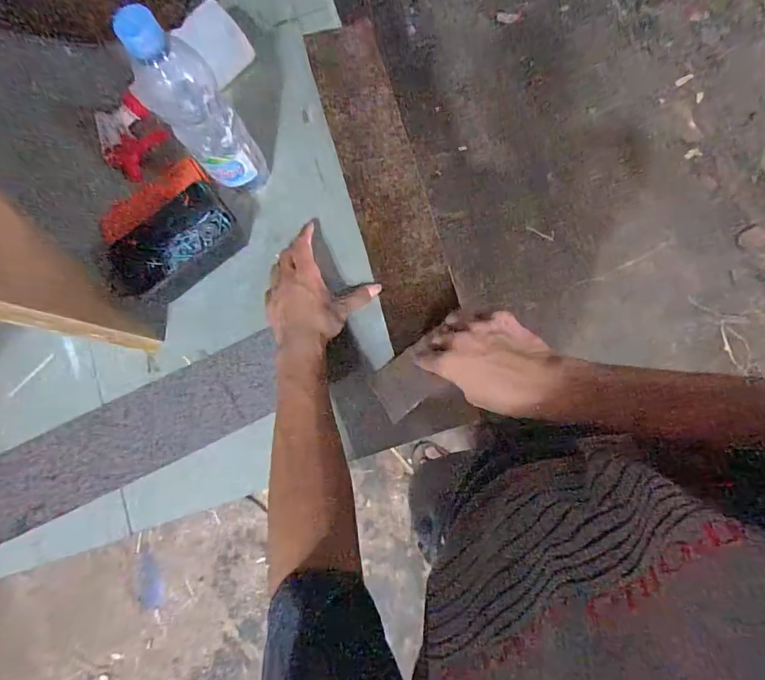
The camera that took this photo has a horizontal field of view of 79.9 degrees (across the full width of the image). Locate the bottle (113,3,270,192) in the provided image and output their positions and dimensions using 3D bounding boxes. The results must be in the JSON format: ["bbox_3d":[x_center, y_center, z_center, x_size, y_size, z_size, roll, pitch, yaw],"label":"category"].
[{"bbox_3d":[-0.179,-0.223,0.466,0.070,0.238,0.053,-36,81,-3],"label":"bottle"}]

